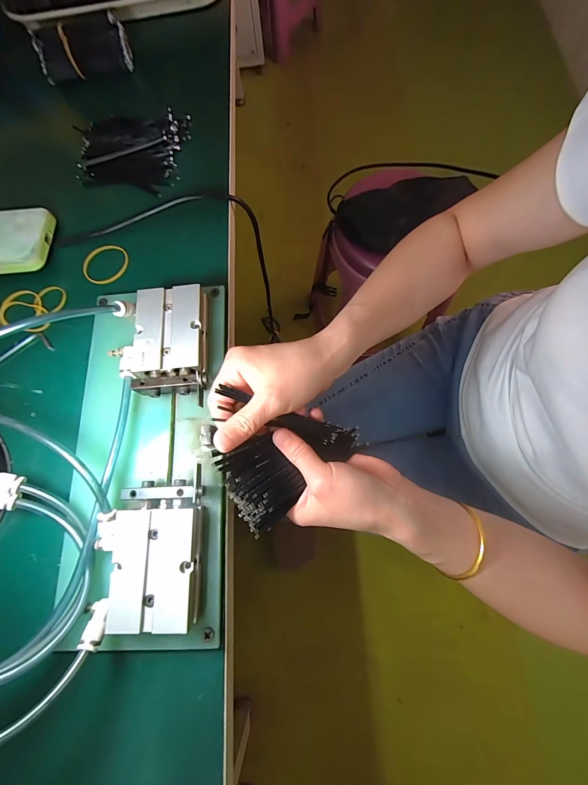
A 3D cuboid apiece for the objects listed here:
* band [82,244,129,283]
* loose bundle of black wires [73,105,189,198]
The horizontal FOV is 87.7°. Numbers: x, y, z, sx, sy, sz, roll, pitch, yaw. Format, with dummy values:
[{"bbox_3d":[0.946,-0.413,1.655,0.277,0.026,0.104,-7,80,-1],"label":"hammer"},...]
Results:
[{"bbox_3d":[-0.188,-0.128,0.306,0.041,0.004,0.045,0,75,2],"label":"band"},{"bbox_3d":[-0.179,-0.268,0.335,0.111,0.017,0.097,7,75,4],"label":"loose bundle of black wires"}]

